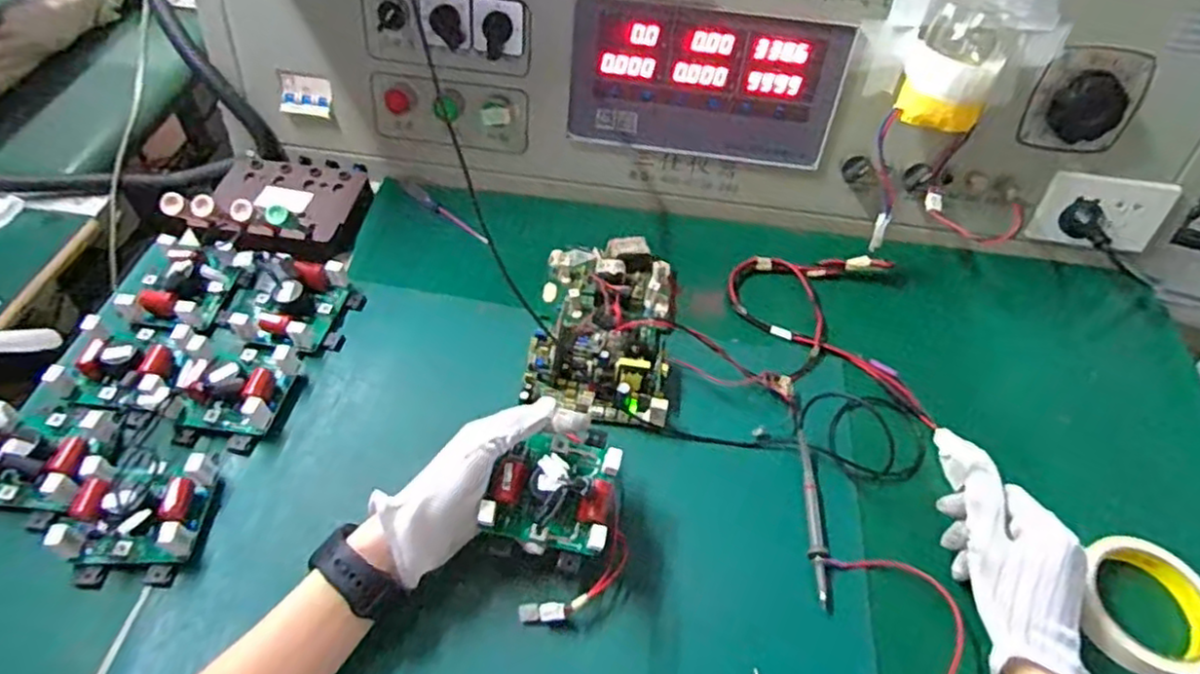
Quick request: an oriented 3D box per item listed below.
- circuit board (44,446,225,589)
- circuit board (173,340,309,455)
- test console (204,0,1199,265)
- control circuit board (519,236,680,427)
[{"bbox_3d":[-0.328,0.120,0.482,0.094,0.047,0.102,4,51,-1],"label":"circuit board"},{"bbox_3d":[-0.296,0.038,0.544,0.092,0.034,0.100,10,51,4],"label":"circuit board"},{"bbox_3d":[0.118,-0.309,0.681,1.002,0.281,0.246,9,51,3],"label":"test console"},{"bbox_3d":[0.006,-0.016,0.605,0.121,0.035,0.186,9,51,3],"label":"control circuit board"}]

